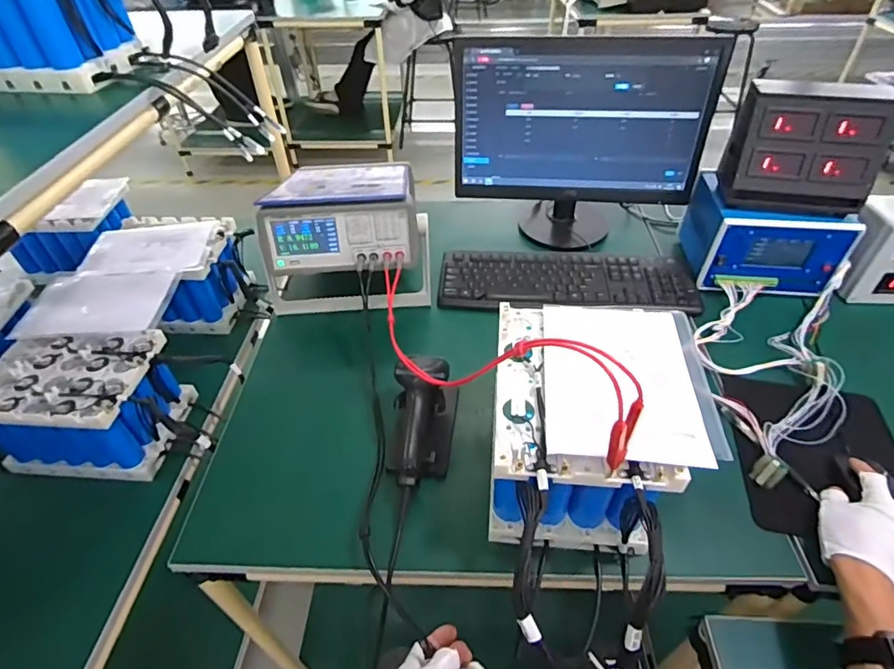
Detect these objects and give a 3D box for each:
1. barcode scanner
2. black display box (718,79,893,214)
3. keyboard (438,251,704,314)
[{"bbox_3d":[-0.035,0.106,0.641,0.082,0.117,0.170,5,45,6],"label":"barcode scanner"},{"bbox_3d":[0.547,-0.286,0.766,0.201,0.163,0.096,10,46,12],"label":"black display box"},{"bbox_3d":[0.212,-0.099,0.899,0.446,0.022,0.149,2,45,3],"label":"keyboard"}]

